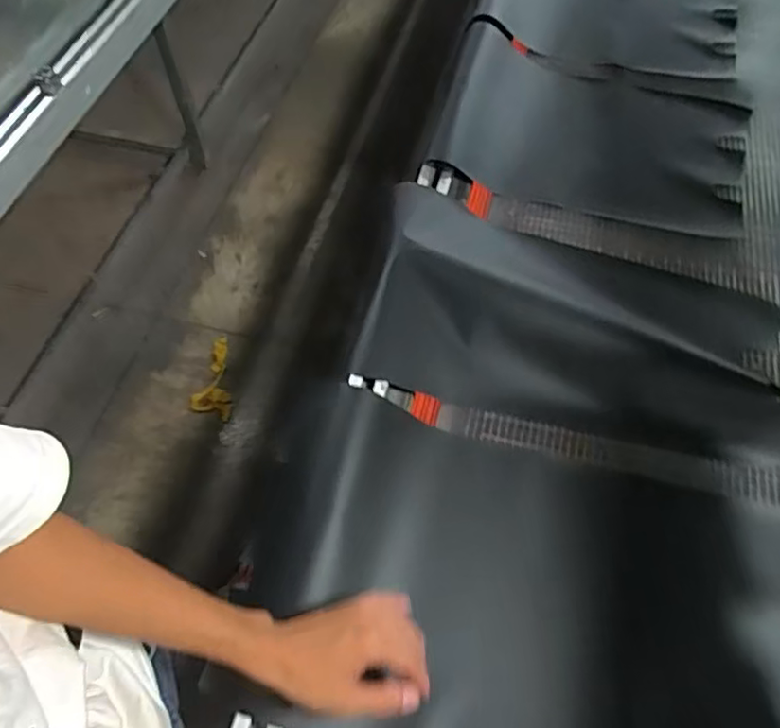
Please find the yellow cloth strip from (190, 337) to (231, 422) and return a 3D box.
[{"bbox_3d":[-0.486,0.038,1.670,0.100,0.031,0.251,-4,59,-2],"label":"yellow cloth strip"}]

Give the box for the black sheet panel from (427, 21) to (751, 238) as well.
[{"bbox_3d":[0.354,-0.417,1.074,0.533,0.074,0.393,12,59,8],"label":"black sheet panel"}]

